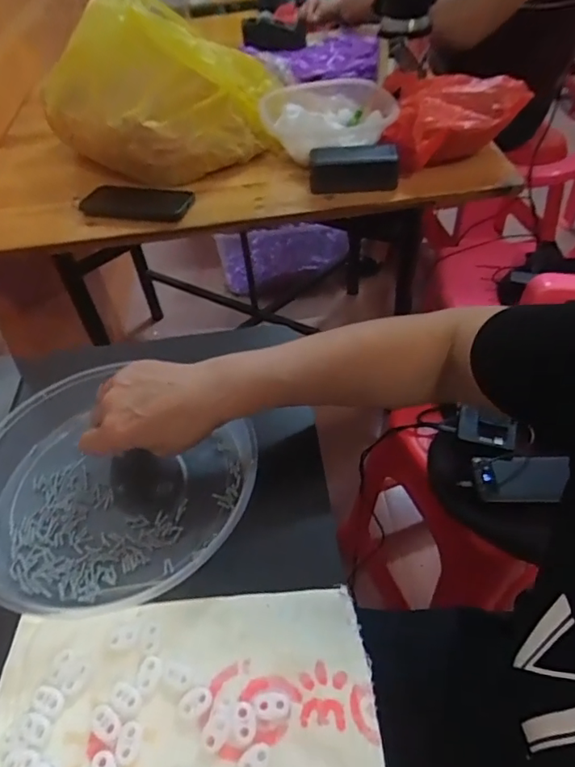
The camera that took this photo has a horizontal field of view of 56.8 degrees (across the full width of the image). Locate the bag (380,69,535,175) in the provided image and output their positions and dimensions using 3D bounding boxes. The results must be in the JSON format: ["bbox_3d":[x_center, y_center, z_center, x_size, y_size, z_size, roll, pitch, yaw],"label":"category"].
[{"bbox_3d":[0.251,-0.419,0.823,0.205,0.094,0.227,7,49,11],"label":"bag"}]

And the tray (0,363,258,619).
[{"bbox_3d":[-0.156,0.085,0.439,0.245,0.038,0.204,18,48,18],"label":"tray"}]

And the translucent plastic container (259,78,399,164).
[{"bbox_3d":[0.064,-0.441,0.871,0.200,0.061,0.243,-3,48,3],"label":"translucent plastic container"}]

